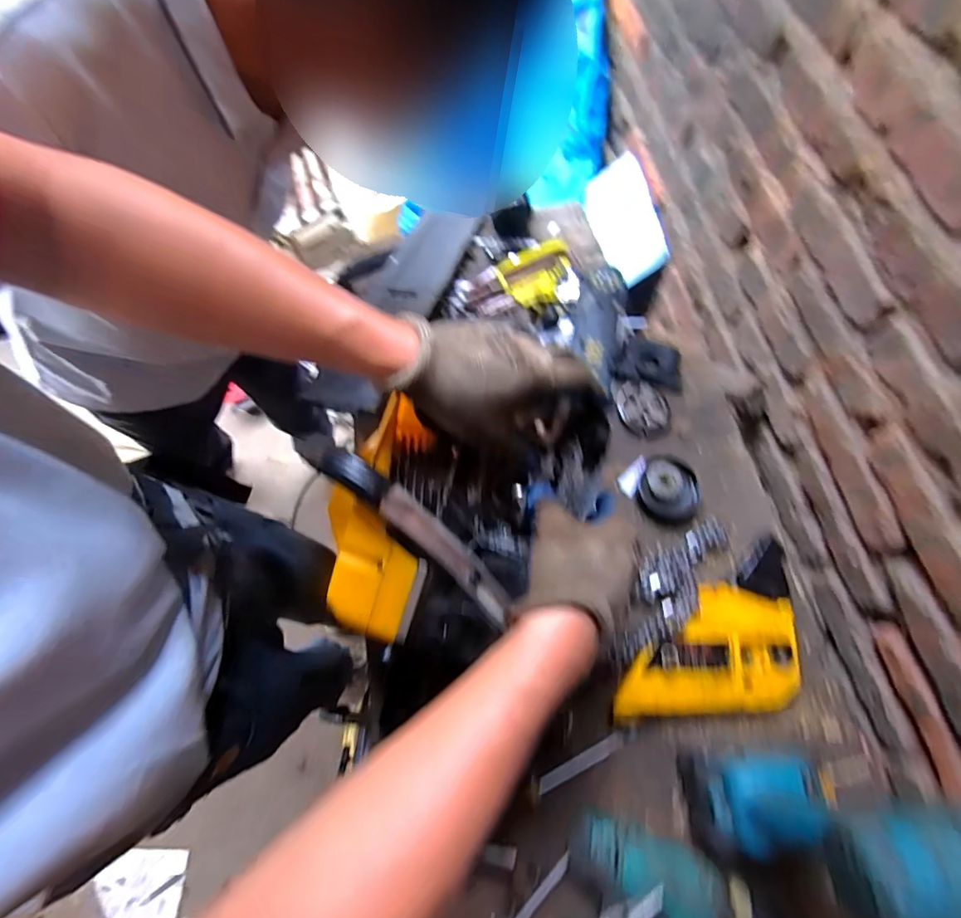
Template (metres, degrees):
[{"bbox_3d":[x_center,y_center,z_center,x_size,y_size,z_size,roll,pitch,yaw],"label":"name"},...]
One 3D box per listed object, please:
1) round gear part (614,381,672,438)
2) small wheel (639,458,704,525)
[{"bbox_3d":[0.205,-0.062,0.598,0.069,0.013,0.069,0,68,1],"label":"round gear part"},{"bbox_3d":[0.218,0.036,0.546,0.067,0.027,0.071,0,68,1],"label":"small wheel"}]

